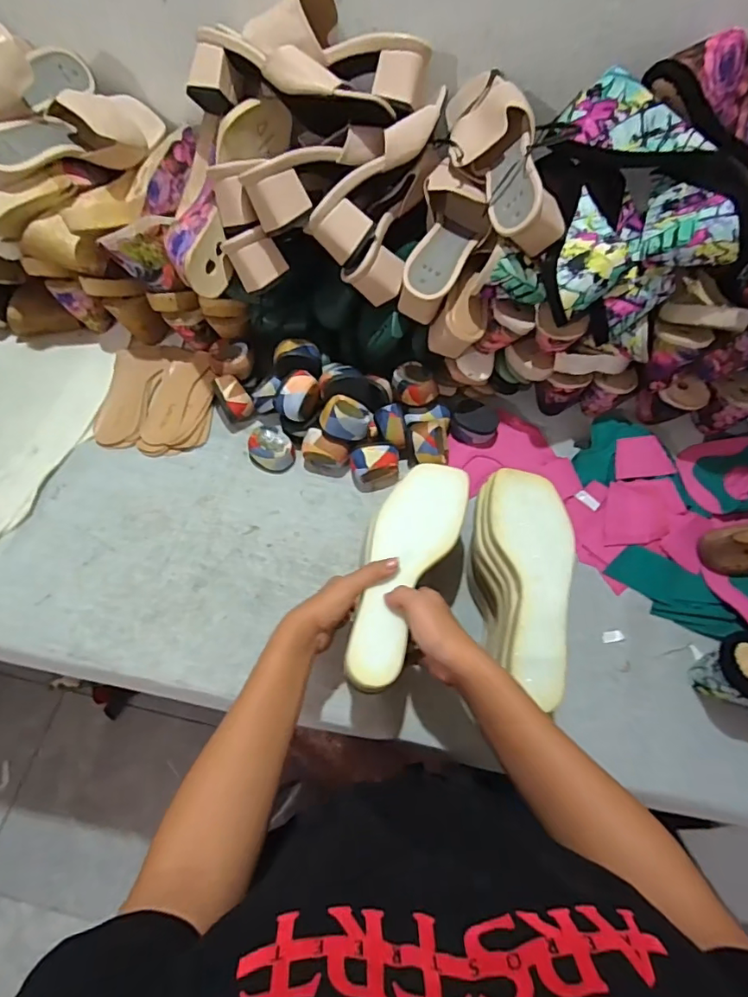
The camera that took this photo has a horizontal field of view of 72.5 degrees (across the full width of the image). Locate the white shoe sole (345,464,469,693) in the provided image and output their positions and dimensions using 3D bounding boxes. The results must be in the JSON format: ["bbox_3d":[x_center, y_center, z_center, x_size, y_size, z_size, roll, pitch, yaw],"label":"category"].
[{"bbox_3d":[0.030,0.066,0.496,0.078,0.017,0.231,18,65,8],"label":"white shoe sole"}]

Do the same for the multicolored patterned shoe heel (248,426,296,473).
[{"bbox_3d":[-0.138,-0.068,0.685,0.065,0.037,0.050,25,65,12],"label":"multicolored patterned shoe heel"}]

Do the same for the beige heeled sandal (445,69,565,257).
[{"bbox_3d":[0.134,-0.374,0.556,0.090,0.073,0.231,-10,63,-6],"label":"beige heeled sandal"}]

